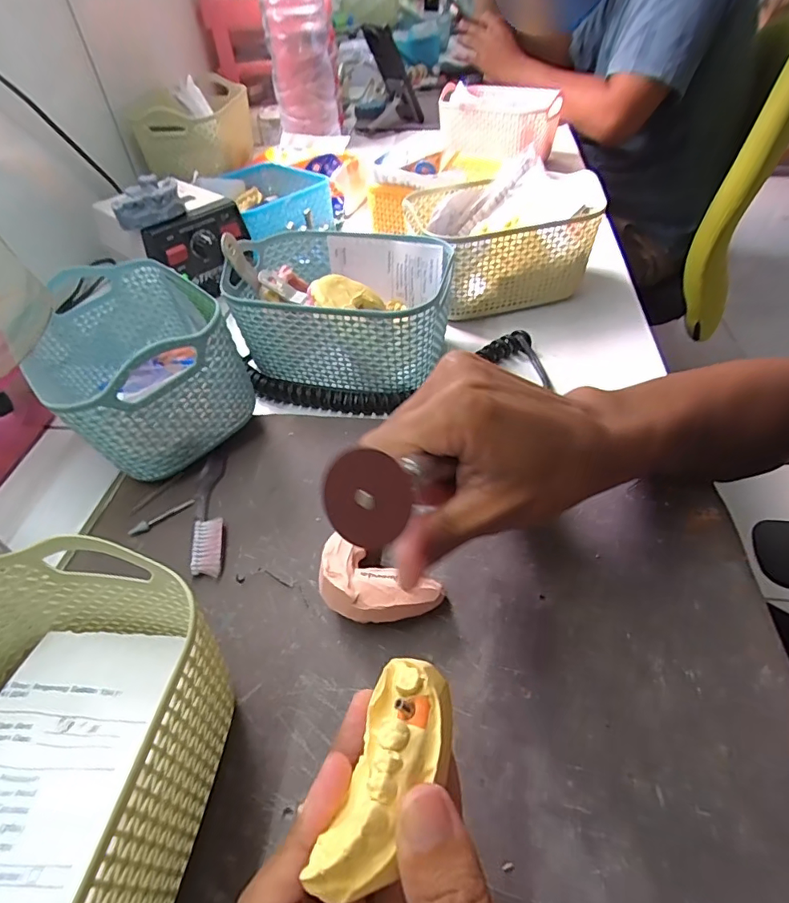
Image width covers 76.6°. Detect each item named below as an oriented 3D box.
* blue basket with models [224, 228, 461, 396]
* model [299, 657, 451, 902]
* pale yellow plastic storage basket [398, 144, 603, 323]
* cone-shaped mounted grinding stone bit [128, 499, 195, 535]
[{"bbox_3d":[-0.042,-0.114,0.409,0.164,0.082,0.118,9,48,13],"label":"blue basket with models"},{"bbox_3d":[-0.001,0.097,0.151,0.029,0.022,0.065,14,43,17],"label":"model"},{"bbox_3d":[0.098,-0.201,0.477,0.147,0.097,0.121,-14,47,-9],"label":"pale yellow plastic storage basket"},{"bbox_3d":[-0.149,0.041,0.321,0.042,0.004,0.006,-31,52,-23],"label":"cone-shaped mounted grinding stone bit"}]

